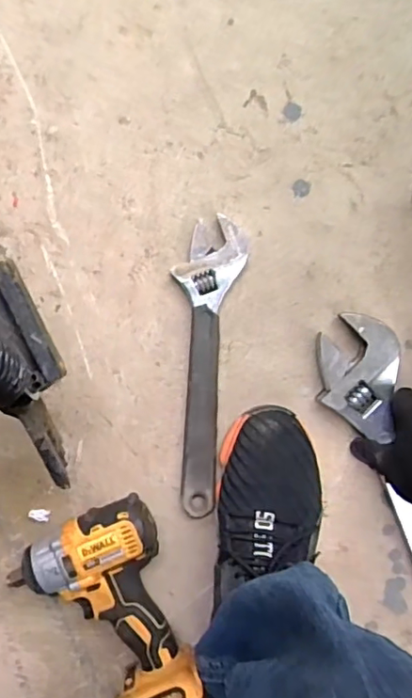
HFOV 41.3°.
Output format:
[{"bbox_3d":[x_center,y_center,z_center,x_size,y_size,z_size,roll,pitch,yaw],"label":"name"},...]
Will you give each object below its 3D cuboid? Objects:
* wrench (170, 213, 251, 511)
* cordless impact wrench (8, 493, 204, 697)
[{"bbox_3d":[0.001,0.022,0.542,0.062,0.022,0.290,2,94,-4],"label":"wrench"},{"bbox_3d":[-0.078,0.282,0.525,0.137,0.083,0.258,-23,94,-1],"label":"cordless impact wrench"}]

